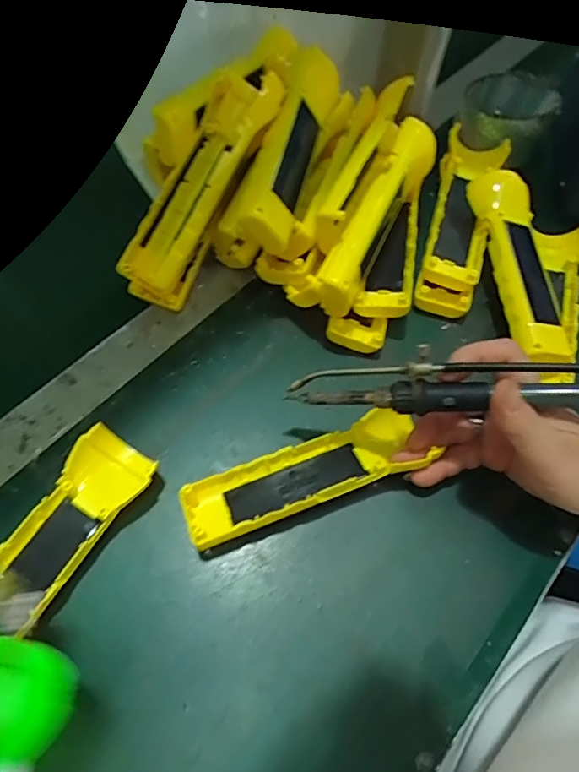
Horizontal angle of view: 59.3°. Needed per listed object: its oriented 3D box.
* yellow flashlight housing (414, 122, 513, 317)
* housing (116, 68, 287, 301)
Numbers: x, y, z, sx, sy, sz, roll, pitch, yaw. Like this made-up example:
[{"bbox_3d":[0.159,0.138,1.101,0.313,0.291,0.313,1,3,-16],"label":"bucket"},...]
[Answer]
[{"bbox_3d":[0.143,-0.144,0.432,0.050,0.036,0.181,19,64,6],"label":"yellow flashlight housing"},{"bbox_3d":[-0.063,-0.147,0.375,0.051,0.039,0.170,31,94,12],"label":"housing"}]

